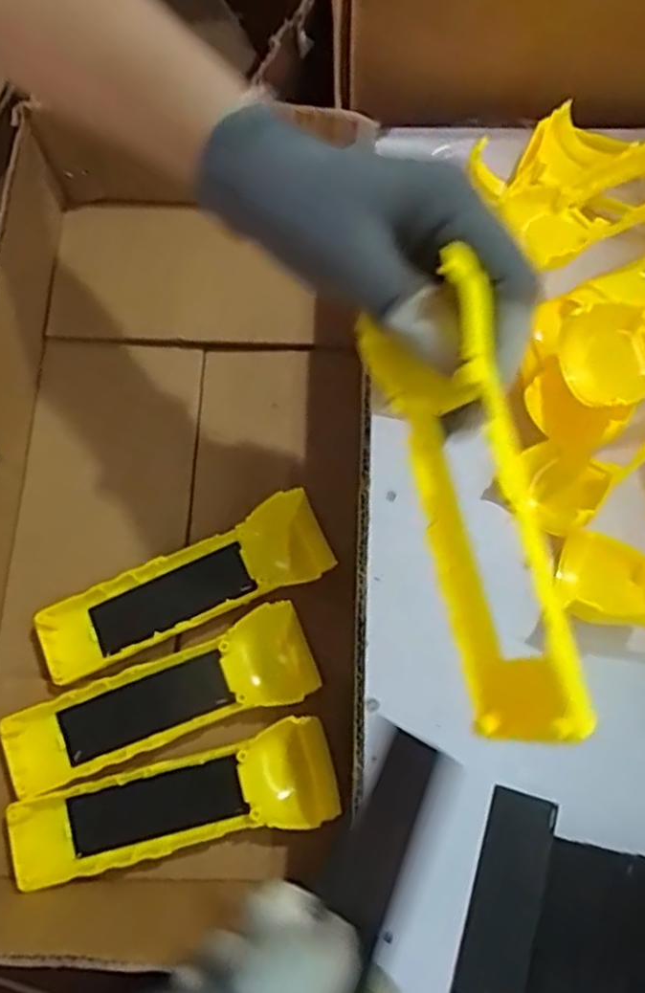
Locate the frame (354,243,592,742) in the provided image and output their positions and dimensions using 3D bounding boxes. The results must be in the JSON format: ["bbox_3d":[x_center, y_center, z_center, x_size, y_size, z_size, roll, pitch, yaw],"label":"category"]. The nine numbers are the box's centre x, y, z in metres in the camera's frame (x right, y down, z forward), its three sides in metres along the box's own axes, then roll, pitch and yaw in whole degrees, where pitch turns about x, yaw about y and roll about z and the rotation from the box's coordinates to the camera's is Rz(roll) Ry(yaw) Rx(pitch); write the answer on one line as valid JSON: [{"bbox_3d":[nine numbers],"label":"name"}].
[{"bbox_3d":[0.051,0.007,0.241,0.016,0.042,0.149,-2,75,-44],"label":"frame"}]

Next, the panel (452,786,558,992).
[{"bbox_3d":[0.084,0.186,0.325,0.030,0.006,0.091,16,75,6],"label":"panel"}]

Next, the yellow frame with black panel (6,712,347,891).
[{"bbox_3d":[-0.076,0.158,0.361,0.164,0.018,0.048,-14,74,-2],"label":"yellow frame with black panel"}]

